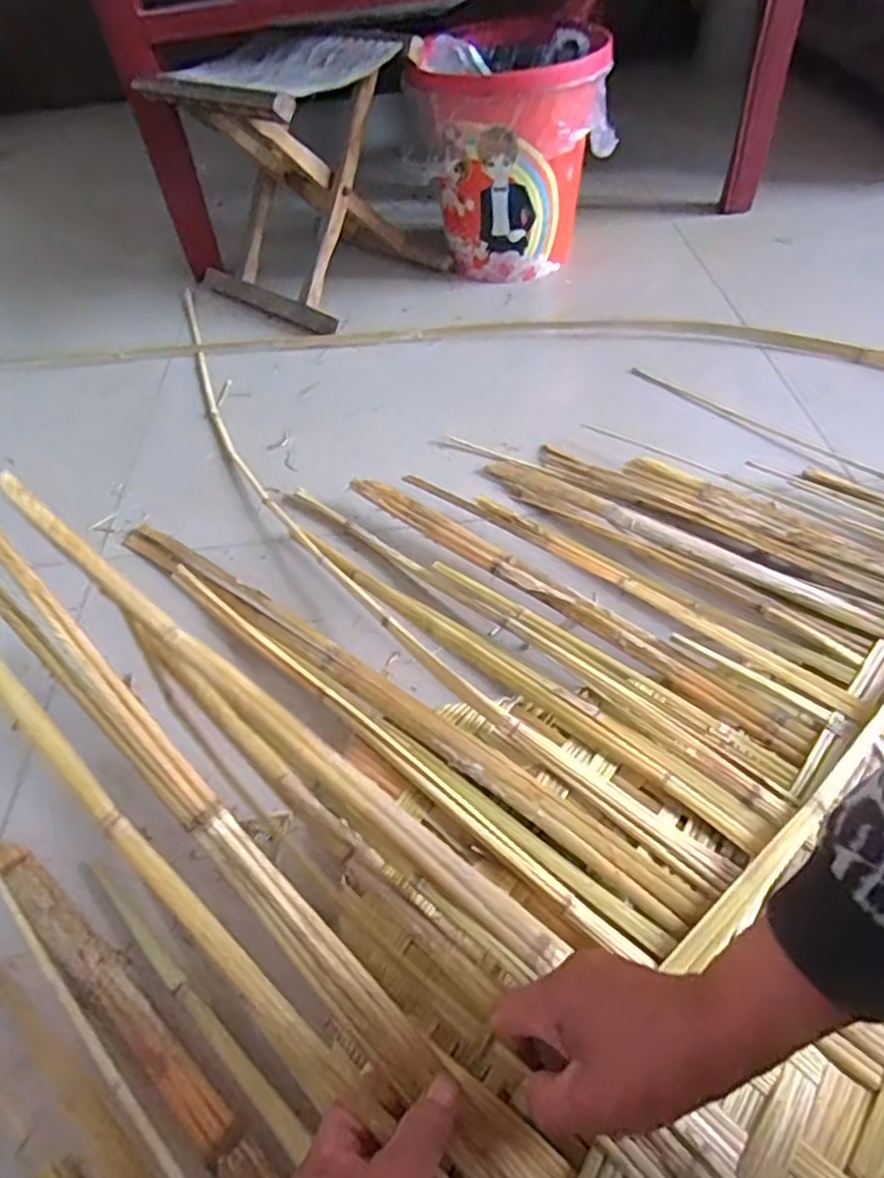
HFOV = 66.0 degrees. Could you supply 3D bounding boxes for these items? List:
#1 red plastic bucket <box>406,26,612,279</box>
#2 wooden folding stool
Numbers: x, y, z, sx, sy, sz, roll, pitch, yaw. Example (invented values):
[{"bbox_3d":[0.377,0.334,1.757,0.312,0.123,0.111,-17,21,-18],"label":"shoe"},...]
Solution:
[{"bbox_3d":[0.112,-0.632,0.993,0.244,0.261,0.242,8,50,14],"label":"red plastic bucket"},{"bbox_3d":[-0.218,-0.595,0.993,0.352,0.281,0.257,29,58,28],"label":"wooden folding stool"}]

